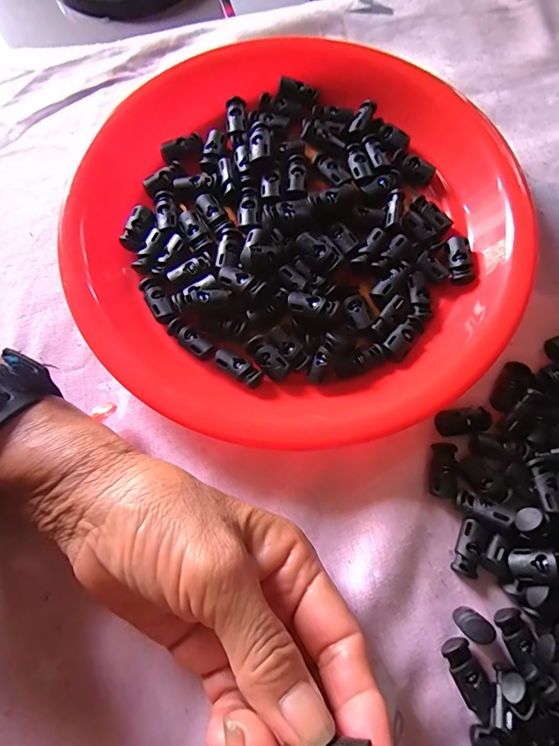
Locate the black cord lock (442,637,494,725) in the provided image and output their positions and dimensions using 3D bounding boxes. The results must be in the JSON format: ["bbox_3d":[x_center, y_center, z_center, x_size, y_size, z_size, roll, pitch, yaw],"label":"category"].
[{"bbox_3d":[0.087,0.140,0.192,0.013,0.008,0.031,-21,74,-5],"label":"black cord lock"}]

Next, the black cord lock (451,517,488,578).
[{"bbox_3d":[0.094,0.087,0.208,0.012,0.010,0.026,22,75,7],"label":"black cord lock"}]

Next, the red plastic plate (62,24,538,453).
[{"bbox_3d":[0.014,-0.088,0.248,0.246,0.025,0.262,0,73,1],"label":"red plastic plate"}]

